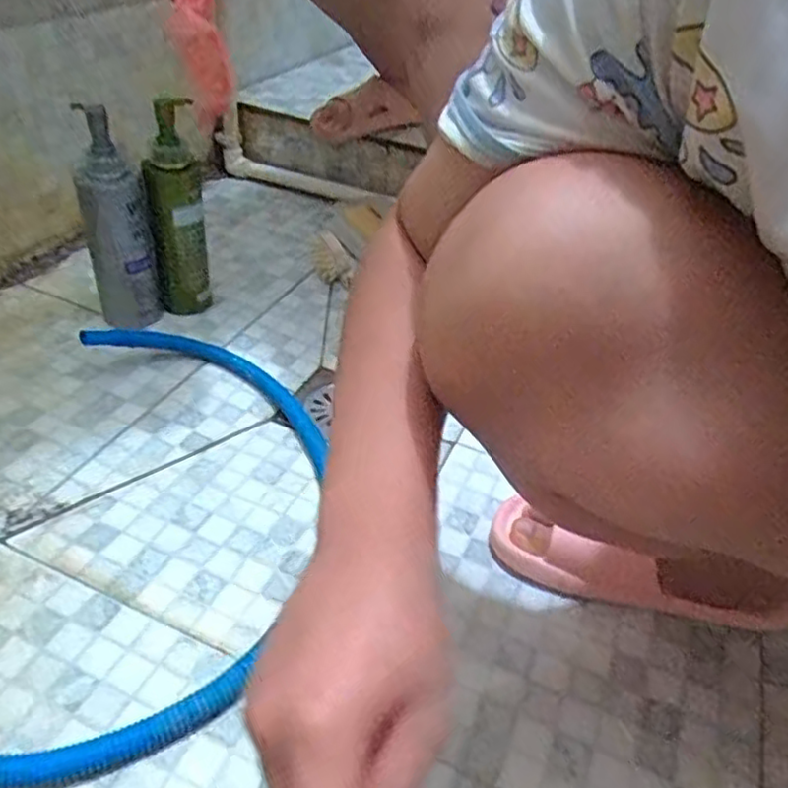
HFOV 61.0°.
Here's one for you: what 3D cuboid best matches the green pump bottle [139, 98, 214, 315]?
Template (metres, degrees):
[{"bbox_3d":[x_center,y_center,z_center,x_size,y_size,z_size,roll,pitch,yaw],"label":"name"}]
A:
[{"bbox_3d":[-0.243,-0.197,0.750,0.059,0.253,0.055,-7,40,-17],"label":"green pump bottle"}]

